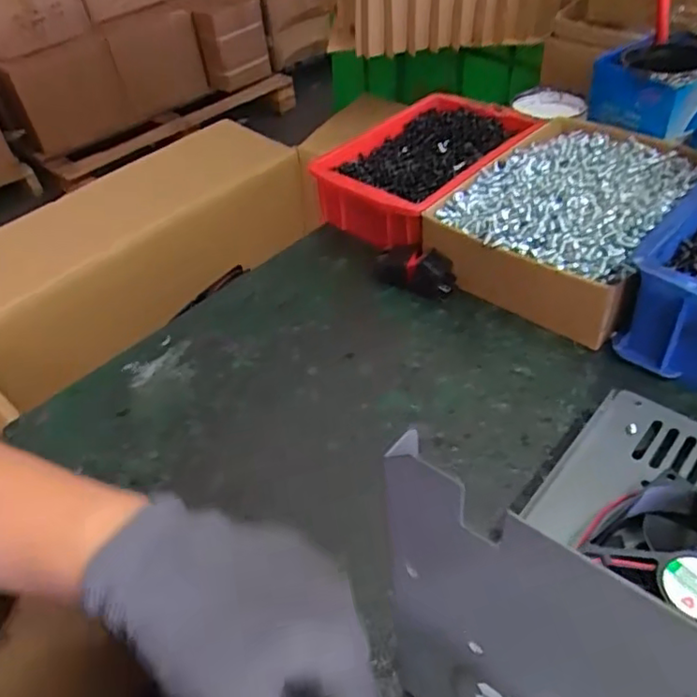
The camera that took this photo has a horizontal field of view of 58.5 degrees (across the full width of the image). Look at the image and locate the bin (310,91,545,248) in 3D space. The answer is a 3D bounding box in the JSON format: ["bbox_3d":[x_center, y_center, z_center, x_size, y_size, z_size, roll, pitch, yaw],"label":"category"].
[{"bbox_3d":[0.076,-0.166,0.589,0.132,0.063,0.218,29,54,32],"label":"bin"}]

